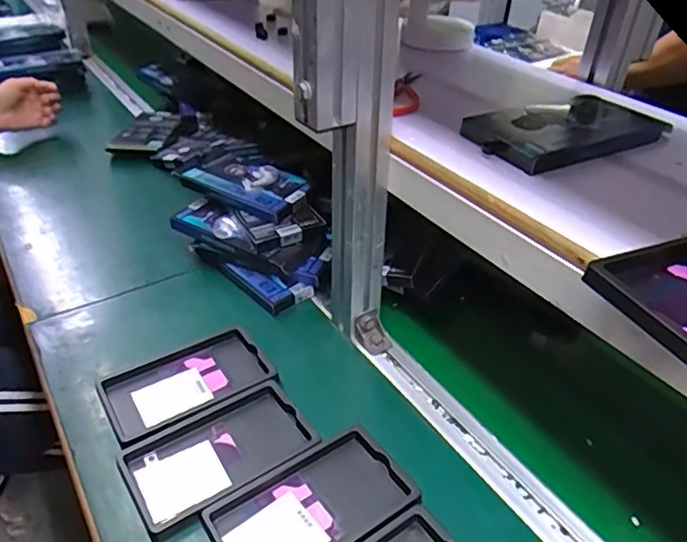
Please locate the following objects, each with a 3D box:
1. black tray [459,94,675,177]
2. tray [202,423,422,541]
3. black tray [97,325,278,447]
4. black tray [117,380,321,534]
[{"bbox_3d":[0.209,-0.135,0.550,0.184,0.019,0.101,-15,38,-22],"label":"black tray"},{"bbox_3d":[-0.024,0.196,0.486,0.157,0.011,0.097,-22,42,-27],"label":"tray"},{"bbox_3d":[-0.159,0.111,0.597,0.157,0.014,0.102,-21,41,-26],"label":"black tray"},{"bbox_3d":[-0.111,0.161,0.531,0.158,0.012,0.093,-24,42,-29],"label":"black tray"}]

